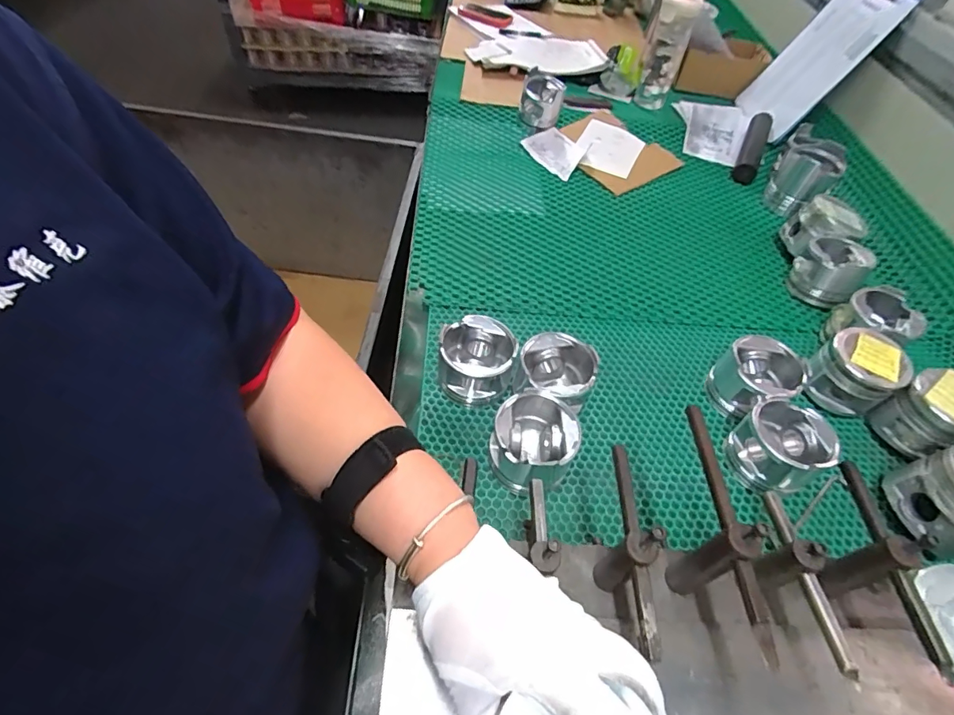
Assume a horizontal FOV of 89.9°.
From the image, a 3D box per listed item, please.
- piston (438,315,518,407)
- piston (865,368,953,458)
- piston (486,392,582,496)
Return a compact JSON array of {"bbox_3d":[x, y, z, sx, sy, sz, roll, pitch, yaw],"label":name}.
[{"bbox_3d":[0.001,0.006,0.606,0.086,0.078,0.090,2,53,-3],"label":"piston"},{"bbox_3d":[0.566,0.070,0.592,0.092,0.077,0.085,3,53,-4],"label":"piston"},{"bbox_3d":[0.064,0.098,0.543,0.091,0.077,0.098,2,53,-3],"label":"piston"}]

